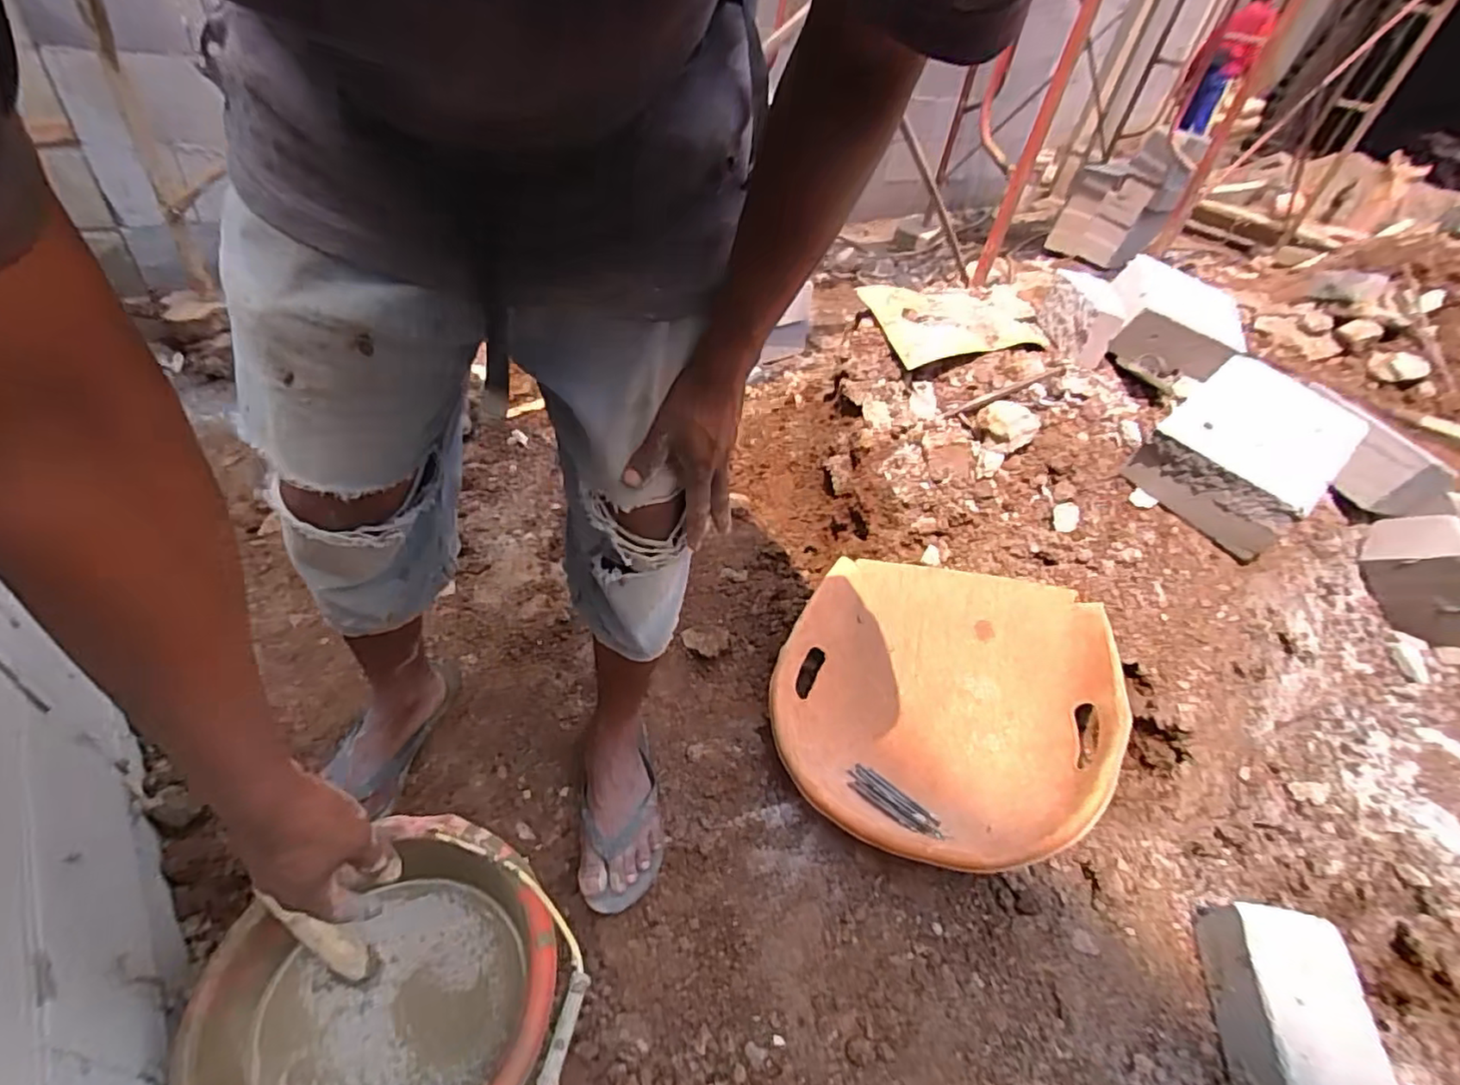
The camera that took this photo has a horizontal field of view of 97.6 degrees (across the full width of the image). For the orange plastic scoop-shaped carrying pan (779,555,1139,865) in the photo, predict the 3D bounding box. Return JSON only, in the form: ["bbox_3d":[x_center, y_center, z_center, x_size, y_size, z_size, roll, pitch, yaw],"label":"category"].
[{"bbox_3d":[0.273,0.210,0.865,0.442,0.127,0.396,14,76,27],"label":"orange plastic scoop-shaped carrying pan"}]

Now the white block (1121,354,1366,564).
[{"bbox_3d":[0.786,-0.138,0.983,0.374,0.111,0.214,-28,55,-35],"label":"white block"}]

